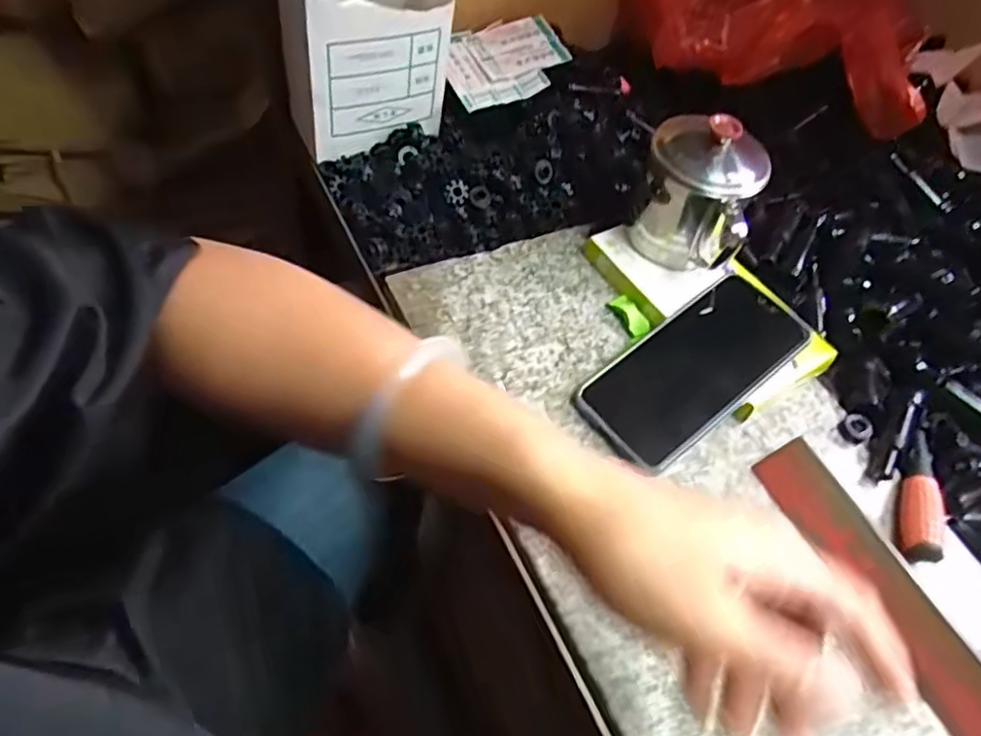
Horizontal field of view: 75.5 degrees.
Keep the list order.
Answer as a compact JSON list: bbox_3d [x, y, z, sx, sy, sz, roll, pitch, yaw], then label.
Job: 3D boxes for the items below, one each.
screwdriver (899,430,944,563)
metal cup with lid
[{"bbox_3d":[0.273,0.077,0.403,0.022,0.021,0.095,23,55,7],"label":"screwdriver"},{"bbox_3d":[0.145,-0.117,0.452,0.076,0.105,0.077,4,55,-6],"label":"metal cup with lid"}]

